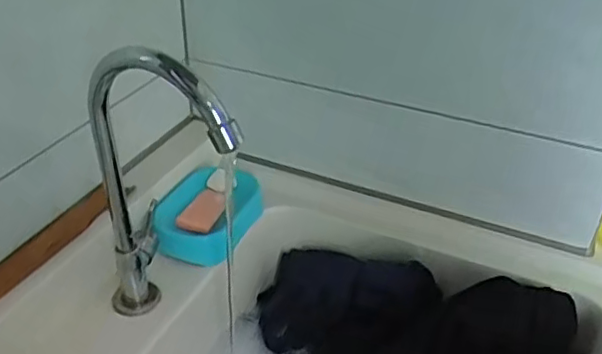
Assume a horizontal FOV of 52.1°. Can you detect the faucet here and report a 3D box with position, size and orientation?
[{"bbox_3d":[-0.129,0.027,0.550,0.062,0.300,0.178,-23,42,-32],"label":"faucet"}]

